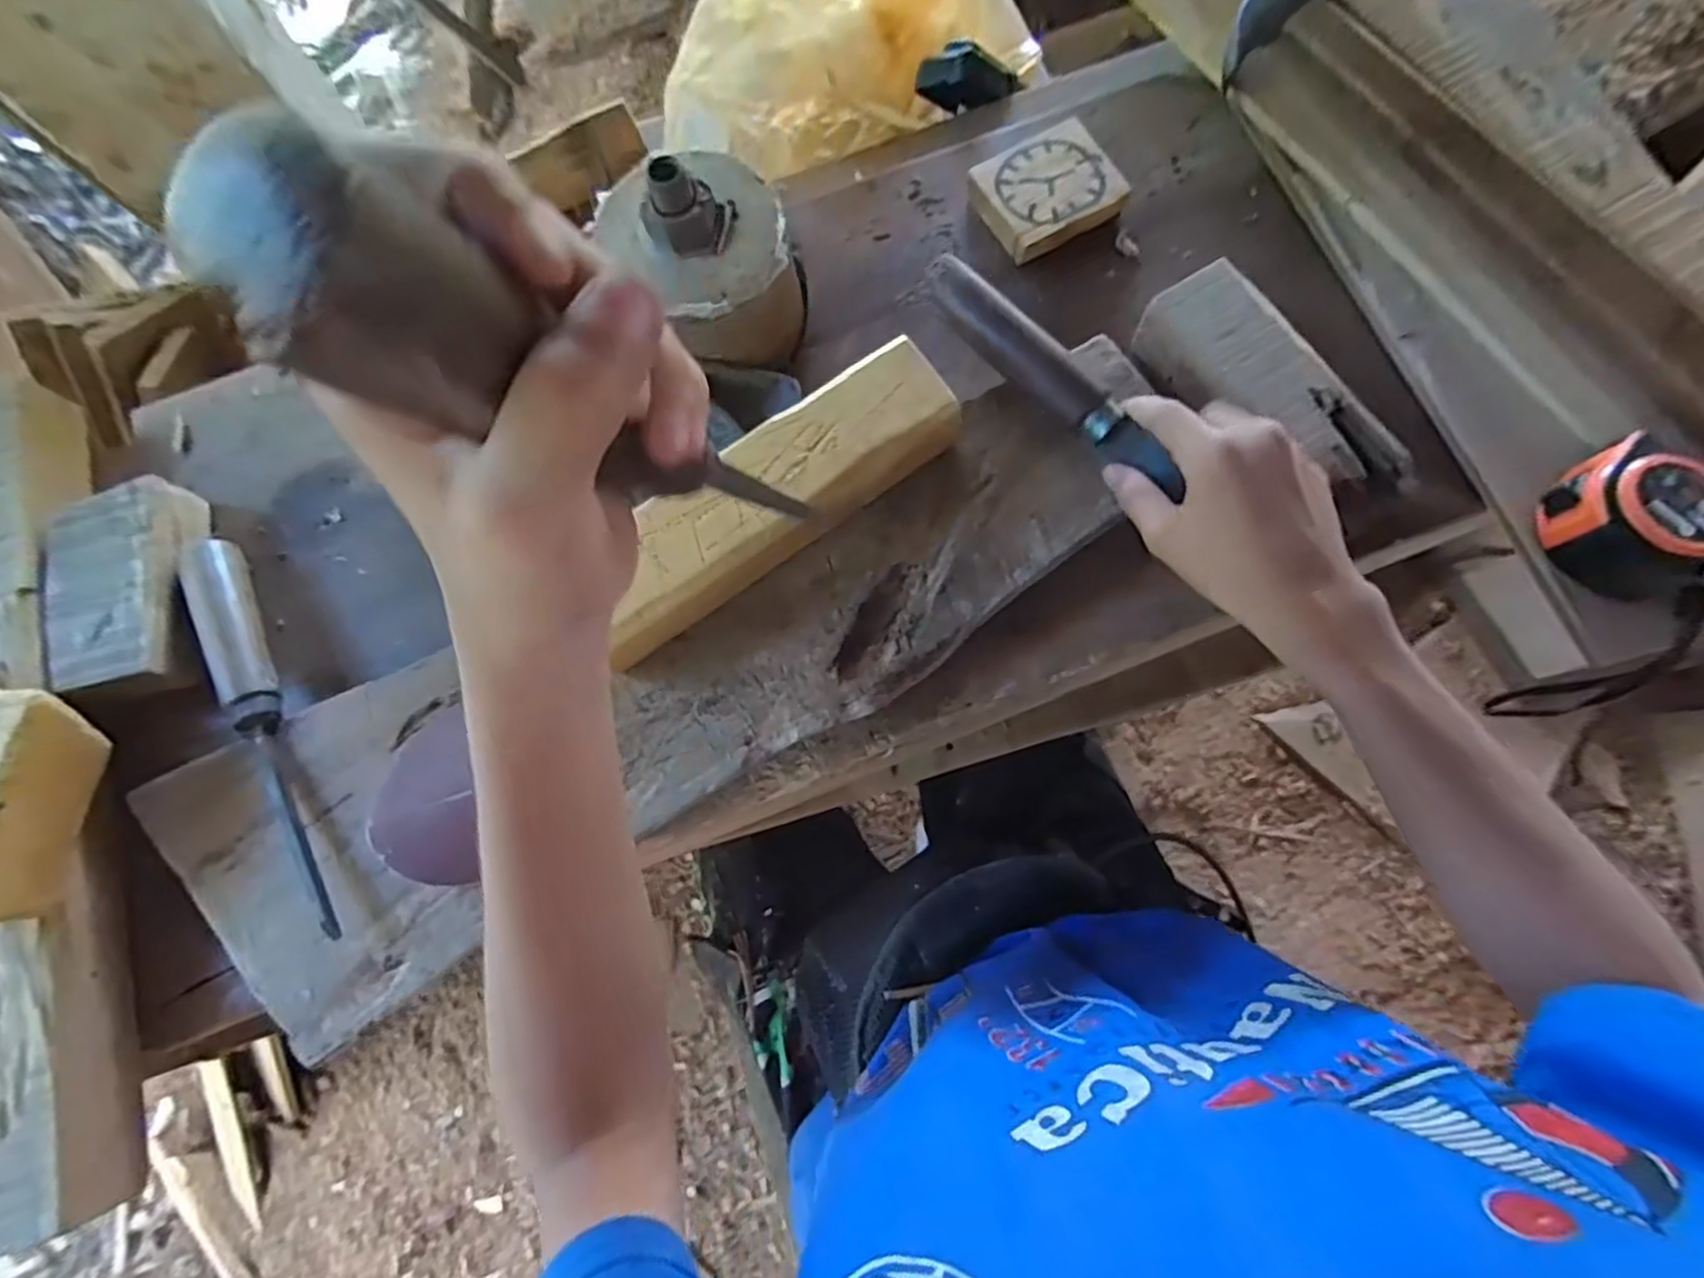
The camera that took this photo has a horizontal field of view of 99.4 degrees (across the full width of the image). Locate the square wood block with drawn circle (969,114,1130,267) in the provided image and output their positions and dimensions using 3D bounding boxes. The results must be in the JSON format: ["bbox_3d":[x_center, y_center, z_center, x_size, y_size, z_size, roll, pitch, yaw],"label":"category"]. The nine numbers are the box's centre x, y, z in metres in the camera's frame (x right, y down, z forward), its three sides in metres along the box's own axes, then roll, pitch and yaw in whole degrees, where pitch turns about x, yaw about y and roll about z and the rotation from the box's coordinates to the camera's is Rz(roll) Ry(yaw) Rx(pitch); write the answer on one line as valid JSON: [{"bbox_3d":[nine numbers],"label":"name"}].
[{"bbox_3d":[0.118,-0.268,0.433,0.074,0.018,0.071,-26,77,-4],"label":"square wood block with drawn circle"}]

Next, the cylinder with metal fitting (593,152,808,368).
[{"bbox_3d":[-0.080,-0.207,0.391,0.101,0.095,0.105,-41,78,-8],"label":"cylinder with metal fitting"}]

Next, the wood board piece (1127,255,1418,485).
[{"bbox_3d":[0.216,-0.129,0.385,0.055,0.041,0.145,-29,77,-5],"label":"wood board piece"}]

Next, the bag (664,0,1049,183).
[{"bbox_3d":[-0.022,-0.416,0.504,0.215,0.109,0.133,-27,77,-5],"label":"bag"}]

